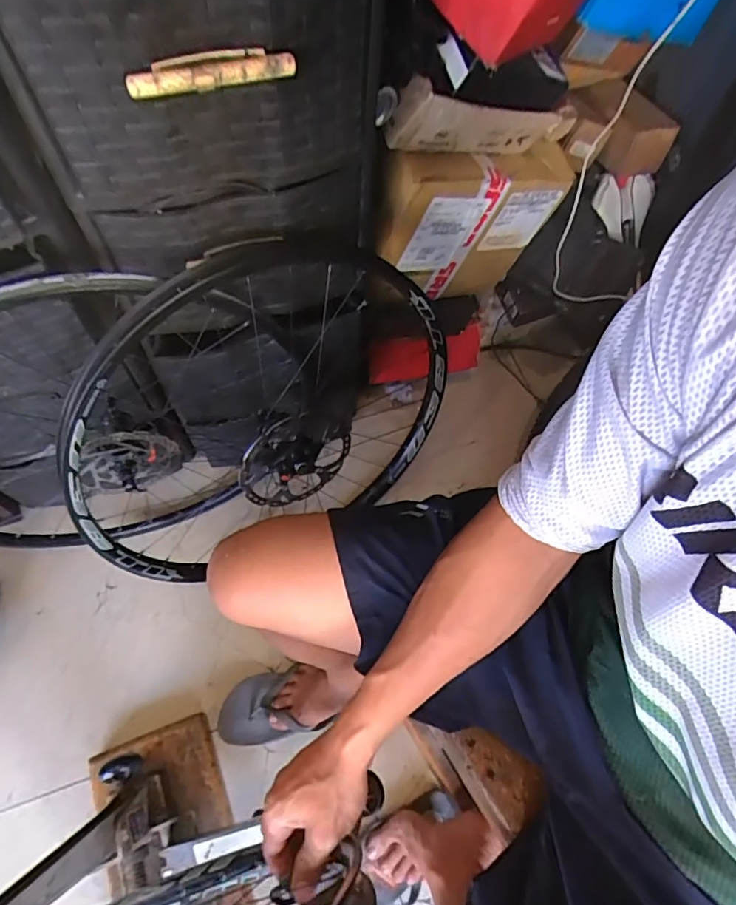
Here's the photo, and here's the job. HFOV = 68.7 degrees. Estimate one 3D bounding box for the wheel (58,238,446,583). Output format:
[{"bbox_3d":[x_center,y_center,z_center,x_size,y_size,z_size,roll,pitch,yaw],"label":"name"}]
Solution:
[{"bbox_3d":[-0.123,-0.029,0.786,0.584,0.525,0.095,-20,45,-24],"label":"wheel"}]

